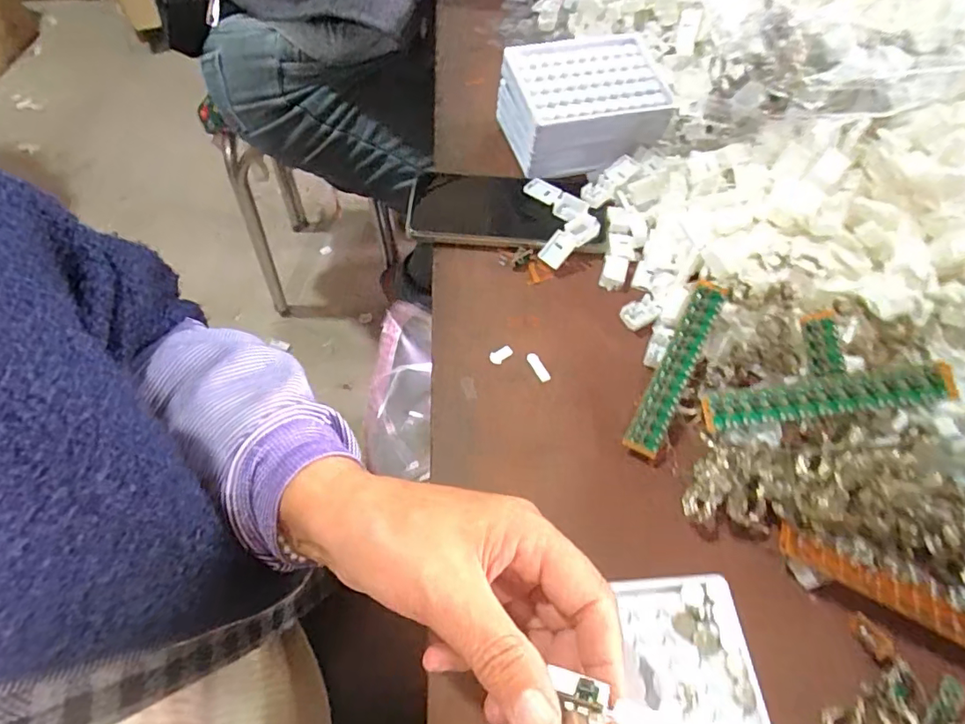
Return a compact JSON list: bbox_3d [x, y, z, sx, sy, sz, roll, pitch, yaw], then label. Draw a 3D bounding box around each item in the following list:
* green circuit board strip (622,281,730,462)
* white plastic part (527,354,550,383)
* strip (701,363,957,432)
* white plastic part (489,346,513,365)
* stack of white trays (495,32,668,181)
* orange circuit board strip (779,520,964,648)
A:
[{"bbox_3d":[0.131,0.003,0.362,0.021,0.012,0.126,26,78,15],"label":"green circuit board strip"},{"bbox_3d":[0.040,0.003,0.392,0.008,0.004,0.025,-20,60,-13],"label":"white plastic part"},{"bbox_3d":[0.197,0.021,0.315,0.126,0.013,0.019,-10,57,15],"label":"strip"},{"bbox_3d":[0.014,-0.006,0.394,0.018,0.004,0.009,-39,66,-22],"label":"white plastic part"},{"bbox_3d":[0.091,-0.235,0.493,0.143,0.068,0.107,-13,60,-11],"label":"stack of white trays"},{"bbox_3d":[0.228,0.129,0.301,0.123,0.015,0.020,26,61,12],"label":"orange circuit board strip"}]

